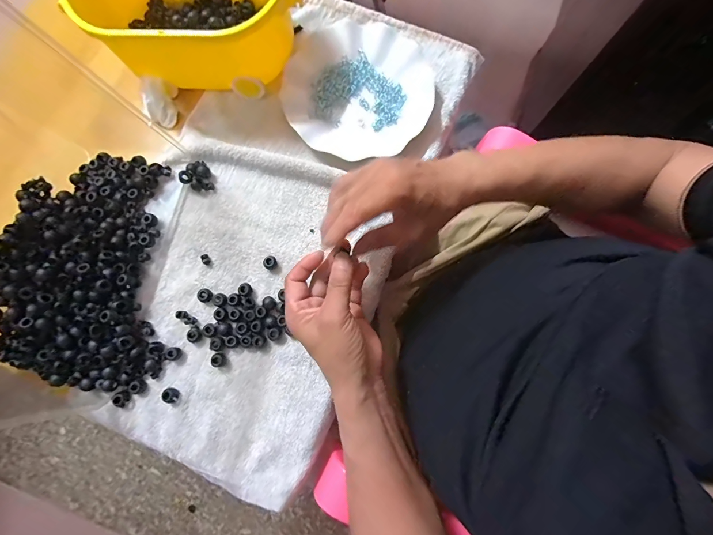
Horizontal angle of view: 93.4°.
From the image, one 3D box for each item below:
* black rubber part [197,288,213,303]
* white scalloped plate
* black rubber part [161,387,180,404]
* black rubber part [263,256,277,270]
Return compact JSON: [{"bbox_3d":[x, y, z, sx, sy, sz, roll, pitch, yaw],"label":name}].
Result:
[{"bbox_3d":[-0.174,0.032,0.386,0.017,0.011,0.015,33,81,7],"label":"black rubber part"},{"bbox_3d":[0.005,-0.224,0.421,0.177,0.026,0.187,0,79,1],"label":"white scalloped plate"},{"bbox_3d":[-0.202,0.139,0.366,0.015,0.012,0.017,-19,79,-3],"label":"black rubber part"},{"bbox_3d":[-0.100,-0.005,0.392,0.013,0.014,0.016,40,82,8],"label":"black rubber part"}]

